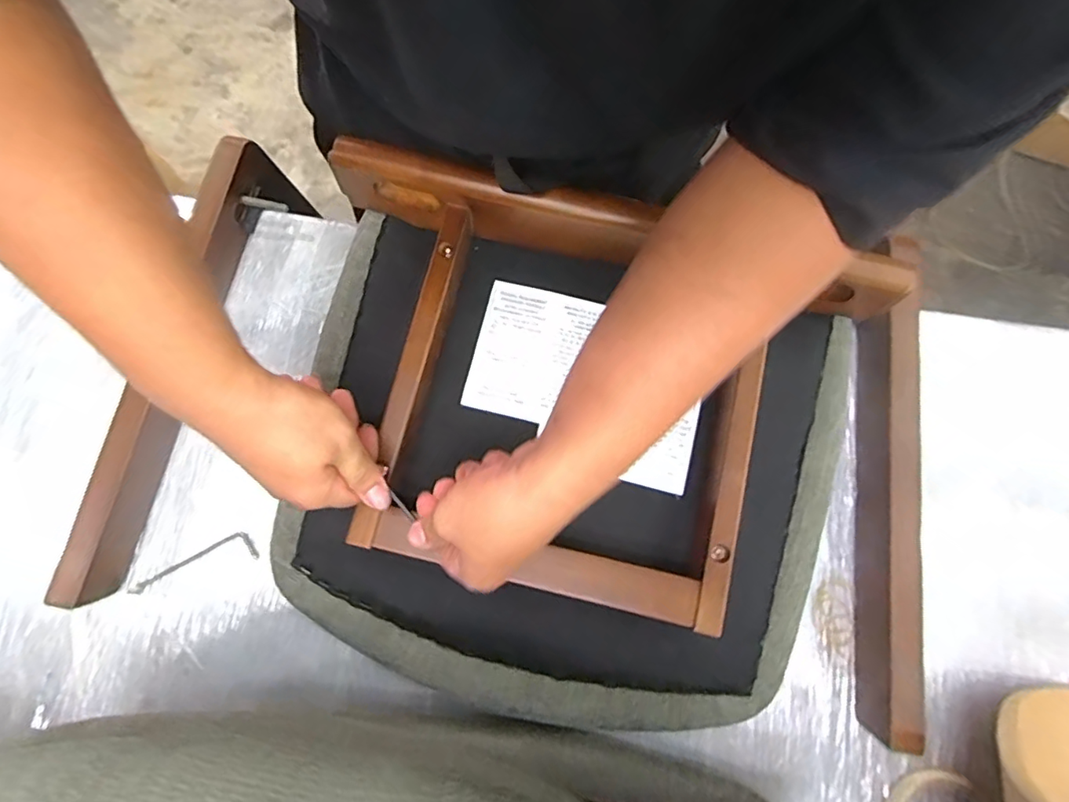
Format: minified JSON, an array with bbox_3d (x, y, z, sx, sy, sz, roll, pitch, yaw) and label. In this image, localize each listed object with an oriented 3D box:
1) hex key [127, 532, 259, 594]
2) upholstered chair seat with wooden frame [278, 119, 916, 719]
[{"bbox_3d":[-0.310,0.146,0.489,0.110,0.007,0.026,-16,79,-4],"label":"hex key"},{"bbox_3d":[0.027,0.038,0.453,0.449,0.096,0.399,16,78,3],"label":"upholstered chair seat with wooden frame"}]

